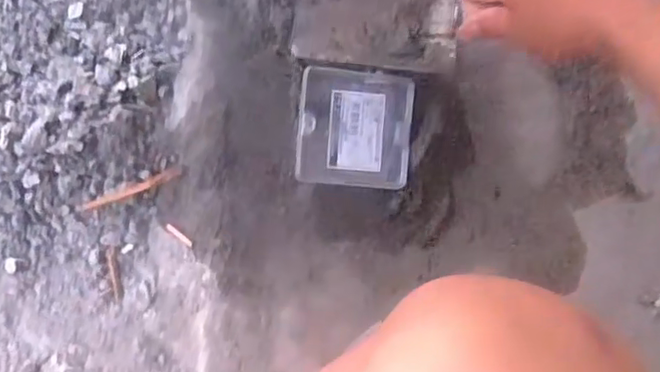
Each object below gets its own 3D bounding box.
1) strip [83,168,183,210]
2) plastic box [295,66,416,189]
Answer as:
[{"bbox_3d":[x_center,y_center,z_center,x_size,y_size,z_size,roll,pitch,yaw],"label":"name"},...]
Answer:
[{"bbox_3d":[-0.176,0.003,0.549,0.088,0.004,0.009,-23,95,-9],"label":"strip"},{"bbox_3d":[0.022,-0.052,0.564,0.102,0.029,0.103,5,90,-10],"label":"plastic box"}]

